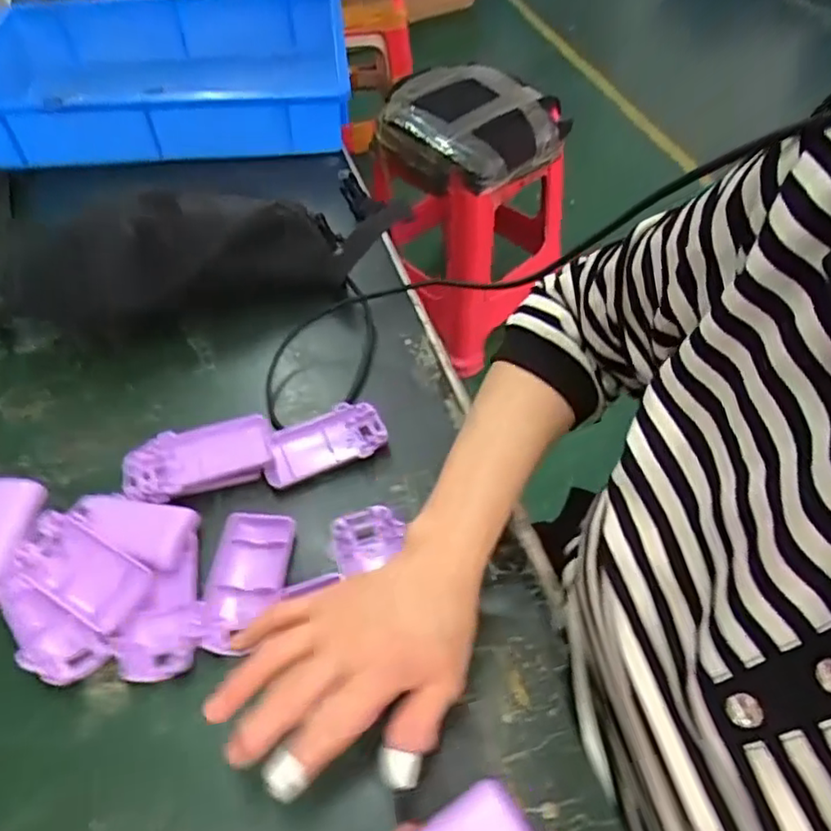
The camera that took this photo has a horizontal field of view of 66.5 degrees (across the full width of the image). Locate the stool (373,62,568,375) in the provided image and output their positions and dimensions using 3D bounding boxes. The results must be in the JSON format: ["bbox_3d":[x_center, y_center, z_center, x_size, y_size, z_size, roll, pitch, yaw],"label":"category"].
[{"bbox_3d":[0.102,-0.439,1.395,0.363,0.474,0.345,32,59,21],"label":"stool"}]

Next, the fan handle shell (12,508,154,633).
[{"bbox_3d":[-0.215,0.100,0.409,0.092,0.018,0.043,25,57,18],"label":"fan handle shell"}]

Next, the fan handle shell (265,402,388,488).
[{"bbox_3d":[-0.069,0.019,0.479,0.094,0.027,0.049,-19,55,-14],"label":"fan handle shell"}]

